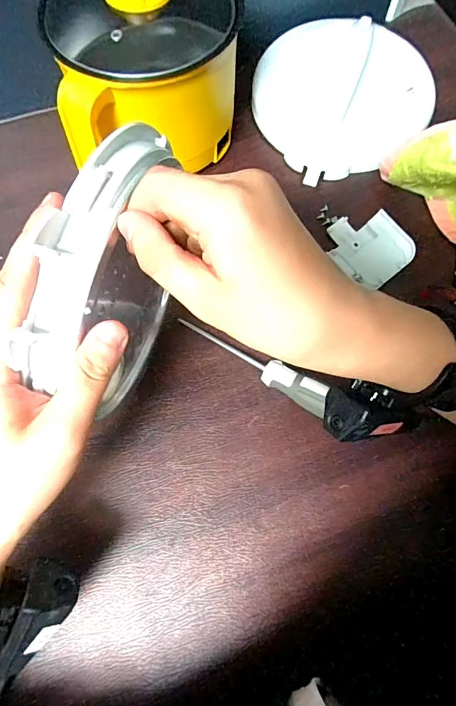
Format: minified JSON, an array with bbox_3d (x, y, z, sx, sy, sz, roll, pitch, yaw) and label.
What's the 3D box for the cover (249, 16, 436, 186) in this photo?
[{"bbox_3d":[0.136,-0.298,0.448,0.204,0.040,0.183,-31,72,-10],"label":"cover"}]

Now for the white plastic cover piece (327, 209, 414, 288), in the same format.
[{"bbox_3d":[0.140,-0.108,0.398,0.072,0.010,0.080,-38,75,-11],"label":"white plastic cover piece"}]

